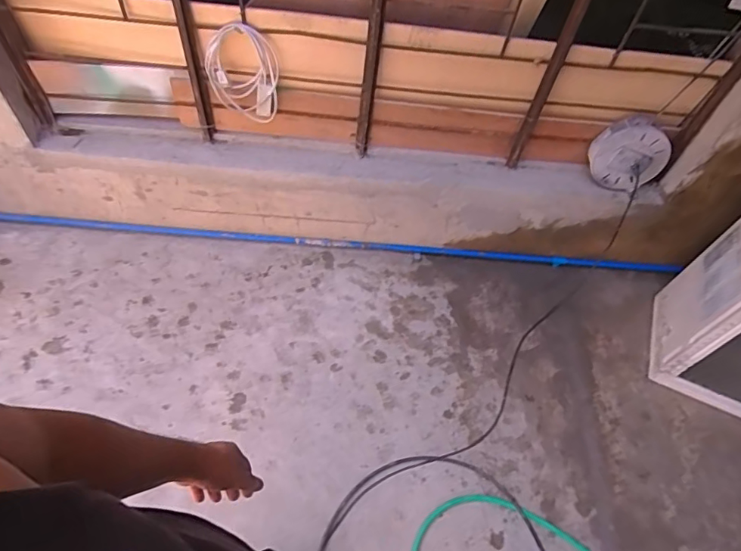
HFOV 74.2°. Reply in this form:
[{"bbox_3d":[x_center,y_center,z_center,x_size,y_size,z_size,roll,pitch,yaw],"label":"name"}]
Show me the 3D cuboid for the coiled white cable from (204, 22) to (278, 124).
[{"bbox_3d":[-0.387,-0.599,1.484,0.211,0.301,0.044,5,55,-4],"label":"coiled white cable"}]

